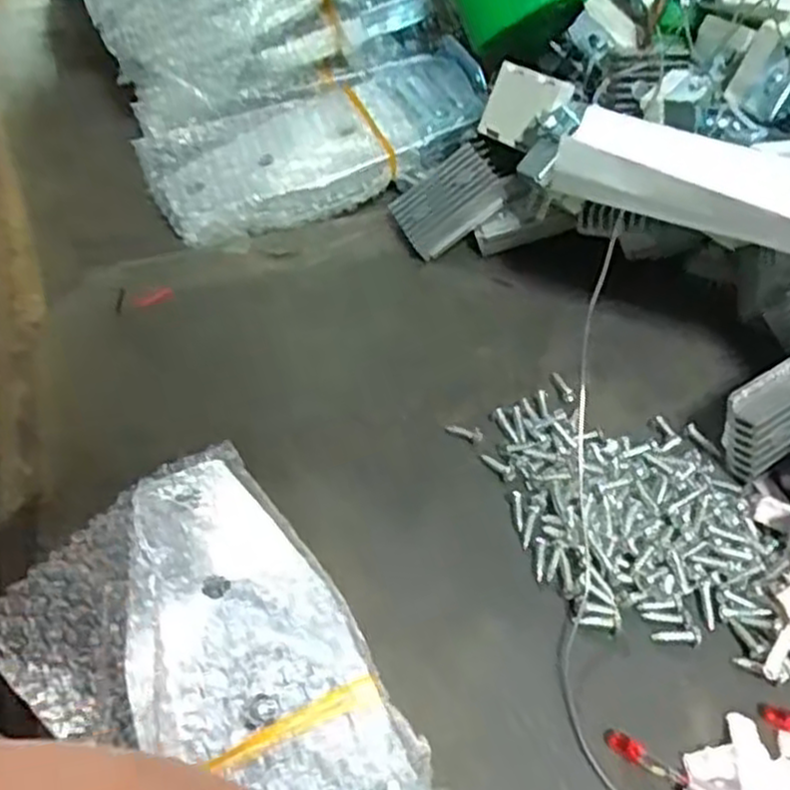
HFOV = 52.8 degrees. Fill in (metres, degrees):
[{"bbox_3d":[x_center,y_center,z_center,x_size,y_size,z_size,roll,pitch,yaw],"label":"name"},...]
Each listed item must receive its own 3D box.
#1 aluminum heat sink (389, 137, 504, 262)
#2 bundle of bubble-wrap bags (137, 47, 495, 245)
[{"bbox_3d":[0.023,-0.086,0.348,0.047,0.009,0.038,-32,58,6],"label":"aluminum heat sink"},{"bbox_3d":[-0.036,-0.119,0.374,0.157,0.026,0.077,-20,53,-13],"label":"bundle of bubble-wrap bags"}]

